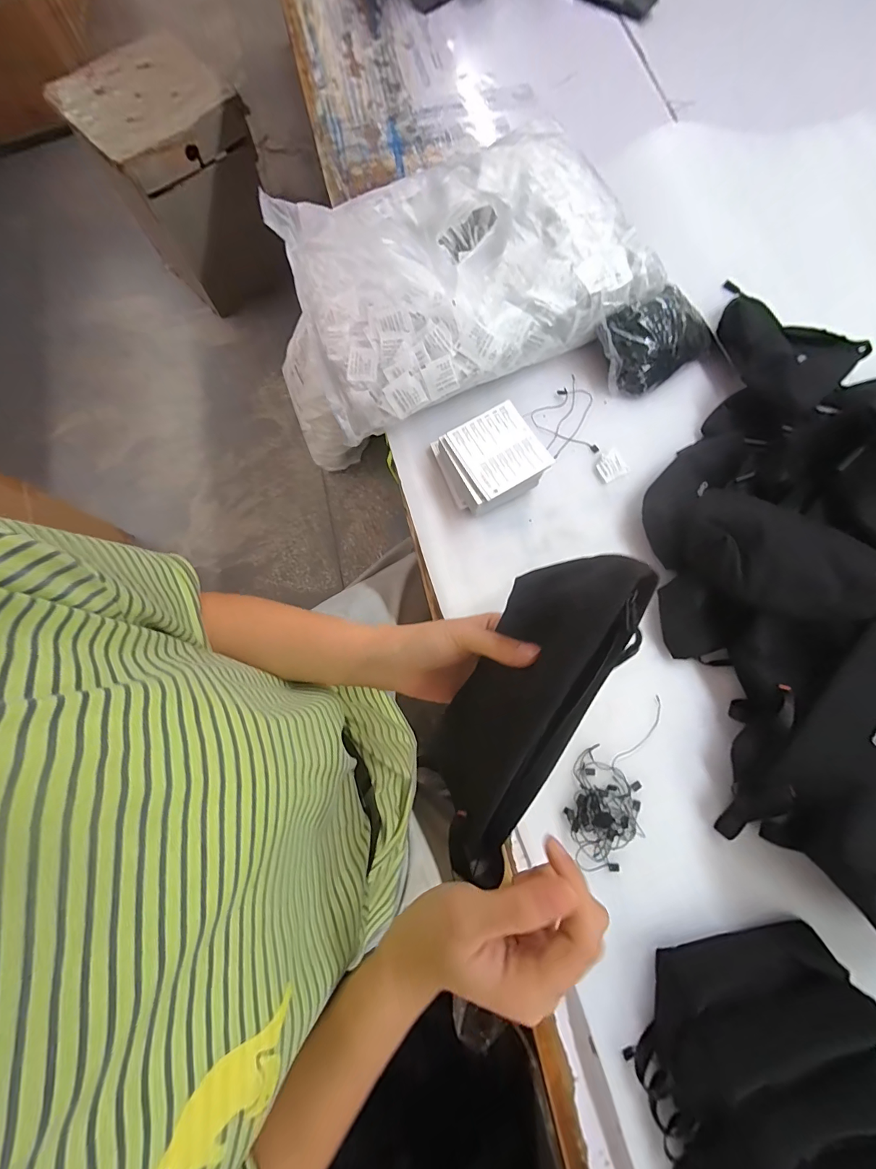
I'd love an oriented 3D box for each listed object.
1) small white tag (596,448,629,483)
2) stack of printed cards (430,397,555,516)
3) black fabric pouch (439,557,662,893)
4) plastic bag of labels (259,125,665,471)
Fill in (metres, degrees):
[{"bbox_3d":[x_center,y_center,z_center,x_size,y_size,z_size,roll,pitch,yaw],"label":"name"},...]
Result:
[{"bbox_3d":[0.224,-0.154,0.532,0.036,0.004,0.036,-27,77,-6],"label":"small white tag"},{"bbox_3d":[0.063,-0.155,0.510,0.111,0.053,0.116,-30,77,-6],"label":"stack of printed cards"},{"bbox_3d":[0.048,0.069,0.253,0.082,0.023,0.195,35,104,51],"label":"black fabric pouch"},{"bbox_3d":[0.010,-0.418,0.554,0.454,0.099,0.339,-25,77,-5],"label":"plastic bag of labels"}]

